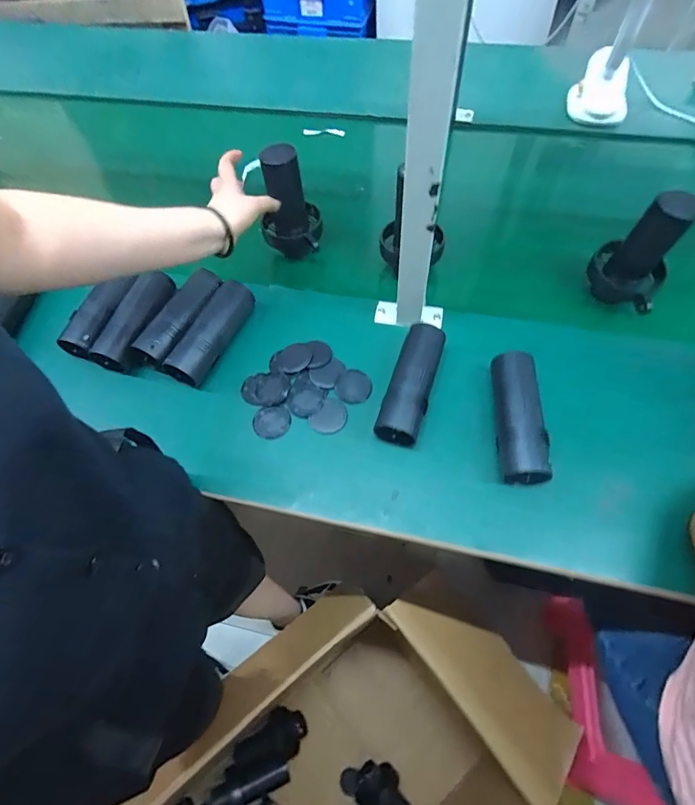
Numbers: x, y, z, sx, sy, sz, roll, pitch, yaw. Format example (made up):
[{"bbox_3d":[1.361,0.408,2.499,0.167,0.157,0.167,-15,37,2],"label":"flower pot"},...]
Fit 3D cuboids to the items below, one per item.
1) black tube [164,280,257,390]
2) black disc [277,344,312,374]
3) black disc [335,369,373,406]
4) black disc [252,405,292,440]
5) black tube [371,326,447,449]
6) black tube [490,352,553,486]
[{"bbox_3d":[-0.197,-0.098,0.626,0.048,0.053,0.168,19,65,12],"label":"black tube"},{"bbox_3d":[-0.076,-0.064,0.619,0.052,0.006,0.044,-26,64,-10],"label":"black disc"},{"bbox_3d":[0.009,-0.022,0.600,0.050,0.006,0.050,-1,63,3],"label":"black disc"},{"bbox_3d":[-0.101,0.026,0.579,0.050,0.004,0.048,-1,63,3],"label":"black disc"},{"bbox_3d":[0.085,-0.027,0.567,0.057,0.055,0.169,18,65,12],"label":"black tube"},{"bbox_3d":[0.212,0.018,0.538,0.050,0.048,0.165,1,63,4],"label":"black tube"}]

